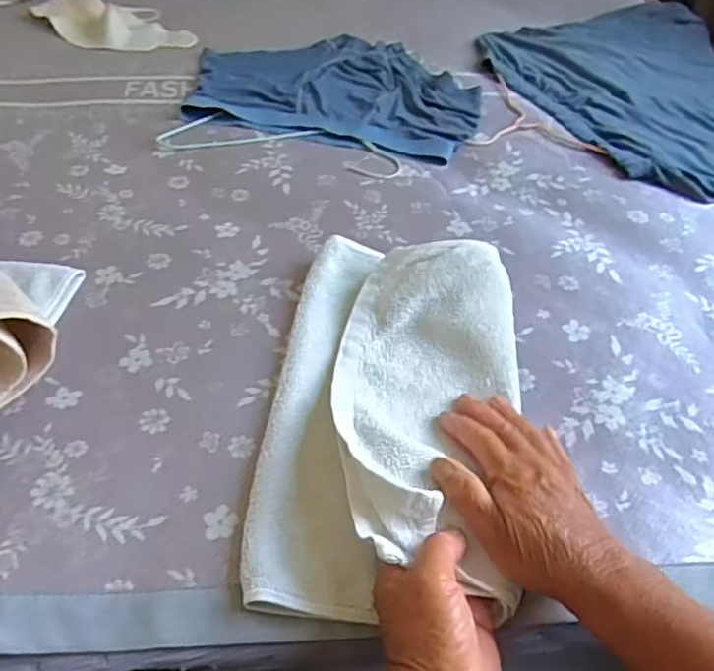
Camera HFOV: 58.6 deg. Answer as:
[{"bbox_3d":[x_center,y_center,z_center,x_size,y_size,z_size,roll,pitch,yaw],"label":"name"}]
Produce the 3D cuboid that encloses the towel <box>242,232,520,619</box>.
[{"bbox_3d":[0.029,0.043,0.469,0.175,0.055,0.303,8,49,3],"label":"towel"}]

